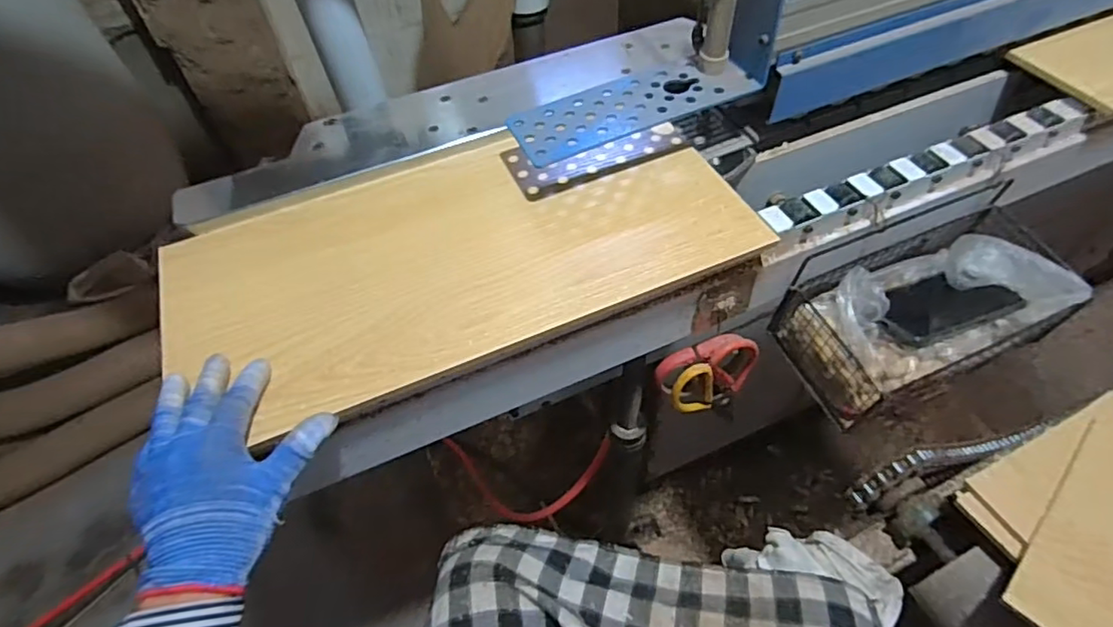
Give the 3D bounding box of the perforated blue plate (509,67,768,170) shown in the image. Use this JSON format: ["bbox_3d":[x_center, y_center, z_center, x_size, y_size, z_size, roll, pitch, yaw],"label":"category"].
[{"bbox_3d":[0.070,-0.192,0.549,0.221,0.008,0.076,-21,56,-9],"label":"perforated blue plate"}]

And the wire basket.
[{"bbox_3d":[0.372,-0.010,0.593,0.258,0.115,0.129,-20,55,-11],"label":"wire basket"}]

